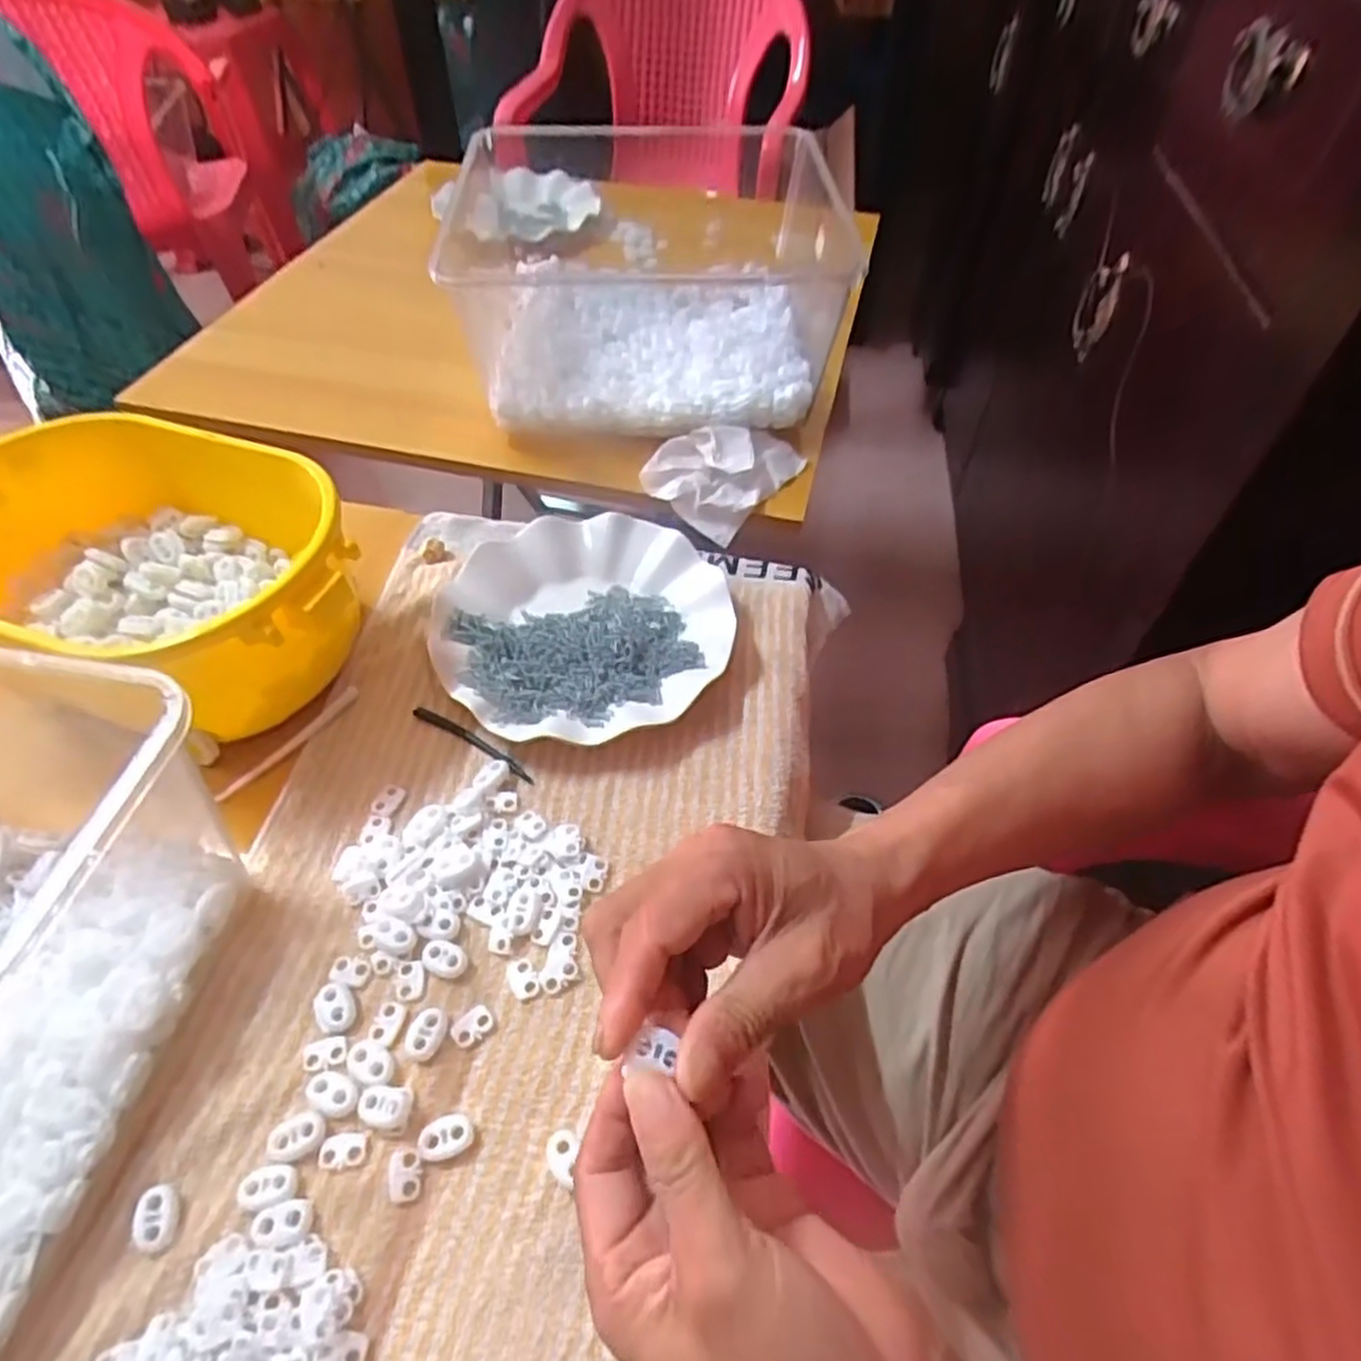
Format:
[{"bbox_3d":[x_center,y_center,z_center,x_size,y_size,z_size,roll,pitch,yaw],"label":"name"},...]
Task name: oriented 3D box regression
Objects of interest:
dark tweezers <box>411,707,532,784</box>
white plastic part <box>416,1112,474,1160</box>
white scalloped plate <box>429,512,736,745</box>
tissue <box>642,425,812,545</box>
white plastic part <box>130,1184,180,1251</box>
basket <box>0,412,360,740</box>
[{"bbox_3d":[-0.118,0.036,0.456,0.091,0.009,0.010,27,55,20],"label":"dark tweezers"},{"bbox_3d":[-0.098,0.191,0.332,0.022,0.006,0.016,-16,53,-13],"label":"white plastic part"},{"bbox_3d":[-0.063,-0.048,0.513,0.178,0.022,0.207,-6,51,-6],"label":"white scalloped plate"},{"bbox_3d":[0.033,-0.167,0.631,0.096,0.041,0.115,31,57,22],"label":"tissue"},{"bbox_3d":[-0.206,0.210,0.312,0.014,0.008,0.022,-11,52,-9],"label":"white plastic part"},{"bbox_3d":[-0.299,-0.056,0.462,0.246,0.110,0.166,15,52,11],"label":"basket"}]

